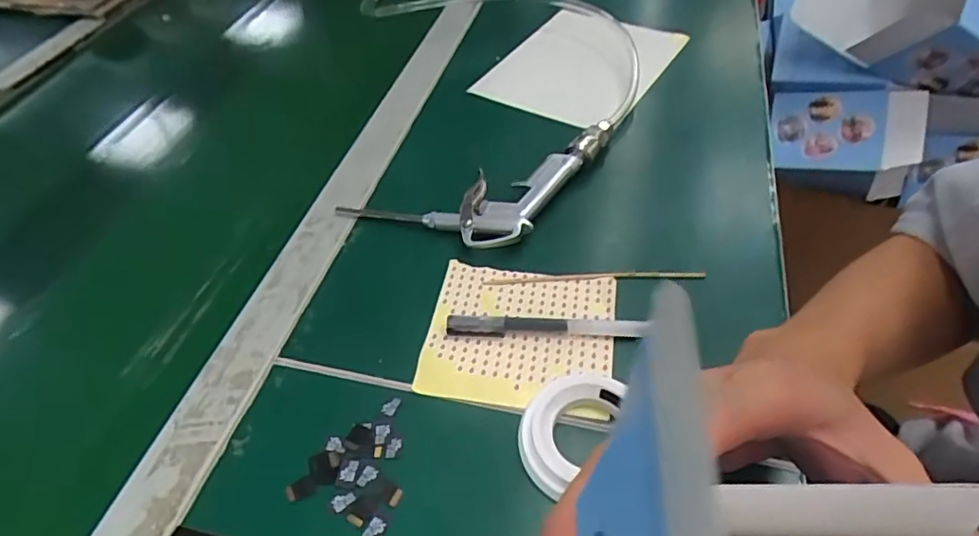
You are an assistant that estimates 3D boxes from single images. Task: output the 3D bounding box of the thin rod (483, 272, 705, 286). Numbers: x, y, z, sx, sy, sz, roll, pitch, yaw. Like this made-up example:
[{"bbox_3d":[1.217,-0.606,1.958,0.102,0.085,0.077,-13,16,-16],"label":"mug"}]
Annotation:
[{"bbox_3d":[0.068,0.006,0.379,0.143,0.004,0.005,-2,47,3],"label":"thin rod"}]

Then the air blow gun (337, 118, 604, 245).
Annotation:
[{"bbox_3d":[0.006,-0.050,0.419,0.215,0.025,0.084,-18,49,-11],"label":"air blow gun"}]

